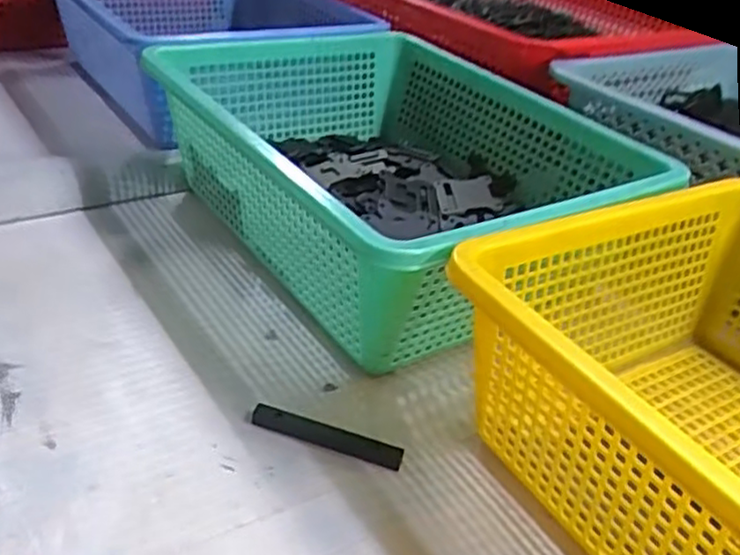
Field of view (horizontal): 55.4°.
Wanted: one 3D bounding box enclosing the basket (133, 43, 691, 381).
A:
[{"bbox_3d":[0.006,-0.067,0.476,0.228,0.106,0.311,-19,41,-33],"label":"basket"}]

